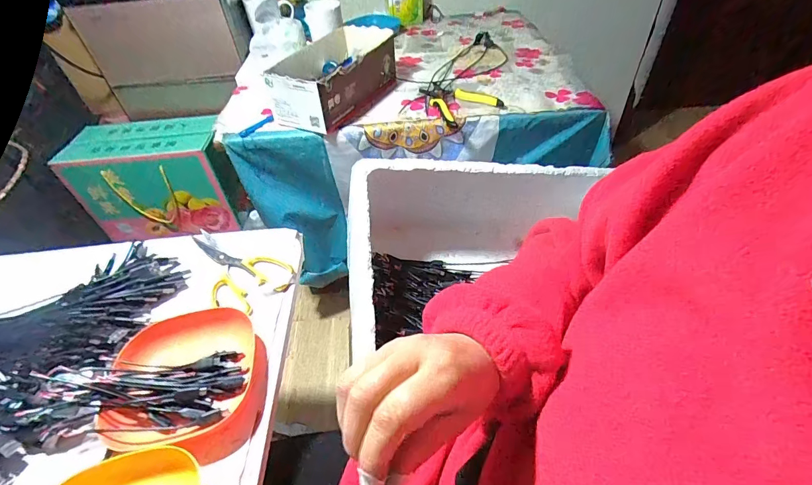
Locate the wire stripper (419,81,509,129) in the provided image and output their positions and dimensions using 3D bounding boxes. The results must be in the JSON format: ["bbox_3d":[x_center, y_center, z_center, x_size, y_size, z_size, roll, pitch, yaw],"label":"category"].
[{"bbox_3d":[0.107,-0.280,0.770,0.125,0.031,0.134,-19,47,-14],"label":"wire stripper"}]

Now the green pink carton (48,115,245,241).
[{"bbox_3d":[-0.579,-0.153,0.950,0.333,0.232,0.149,-5,45,-1],"label":"green pink carton"}]

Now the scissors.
[{"bbox_3d":[-0.226,0.038,0.504,0.170,0.008,0.084,18,49,20],"label":"scissors"}]

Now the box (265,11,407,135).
[{"bbox_3d":[-0.143,-0.319,0.756,0.165,0.092,0.252,25,52,26],"label":"box"}]

